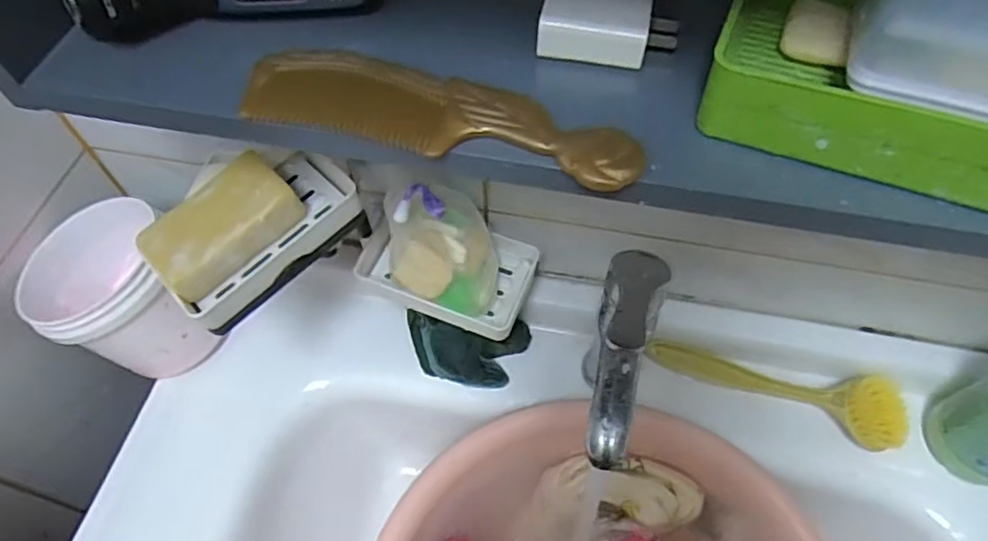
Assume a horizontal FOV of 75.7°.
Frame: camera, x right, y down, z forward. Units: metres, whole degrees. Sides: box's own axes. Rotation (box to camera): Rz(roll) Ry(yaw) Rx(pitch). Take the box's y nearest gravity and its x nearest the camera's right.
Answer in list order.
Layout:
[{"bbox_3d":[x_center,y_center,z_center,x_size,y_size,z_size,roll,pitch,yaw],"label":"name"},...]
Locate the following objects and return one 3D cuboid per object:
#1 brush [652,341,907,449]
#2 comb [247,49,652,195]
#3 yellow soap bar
[{"bbox_3d":[0.243,0.088,0.543,0.212,0.040,0.062,25,62,16],"label":"brush"},{"bbox_3d":[-0.026,-0.075,0.301,0.190,0.004,0.050,13,60,10],"label":"comb"},{"bbox_3d":[-0.173,-0.028,0.406,0.051,0.033,0.093,39,67,23],"label":"yellow soap bar"}]

